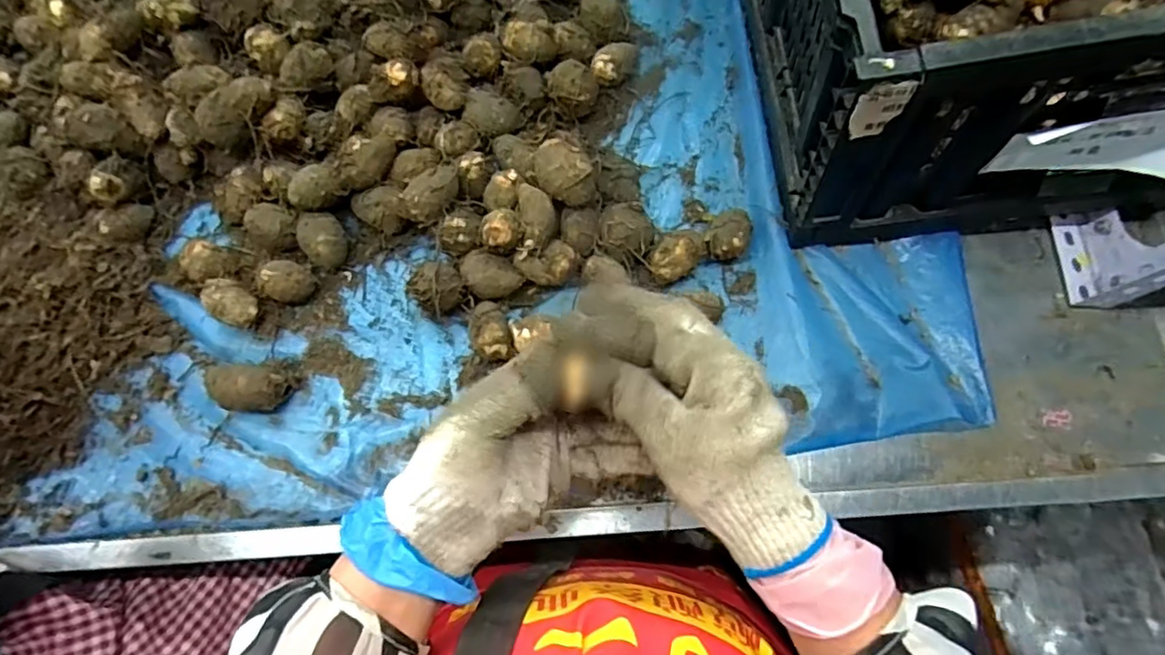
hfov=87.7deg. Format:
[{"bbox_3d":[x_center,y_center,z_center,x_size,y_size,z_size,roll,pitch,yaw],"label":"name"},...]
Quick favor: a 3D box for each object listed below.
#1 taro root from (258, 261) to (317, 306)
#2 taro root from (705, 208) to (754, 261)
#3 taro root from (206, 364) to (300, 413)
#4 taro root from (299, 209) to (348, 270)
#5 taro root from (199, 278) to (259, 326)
[{"bbox_3d":[-0.248,-0.037,0.511,0.035,0.030,0.033,0,73,0],"label":"taro root"},{"bbox_3d":[0.124,-0.077,0.513,0.034,0.027,0.048,31,76,9],"label":"taro root"},{"bbox_3d":[-0.265,0.048,0.487,0.058,0.031,0.037,6,73,2],"label":"taro root"},{"bbox_3d":[-0.221,-0.074,0.523,0.036,0.031,0.048,-28,75,-8],"label":"taro root"},{"bbox_3d":[-0.289,-0.018,0.505,0.049,0.027,0.031,32,76,9],"label":"taro root"}]

